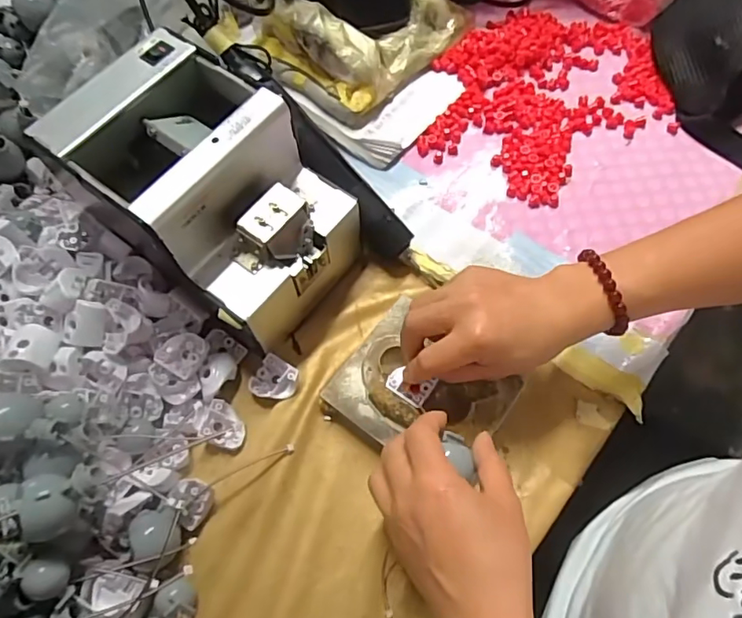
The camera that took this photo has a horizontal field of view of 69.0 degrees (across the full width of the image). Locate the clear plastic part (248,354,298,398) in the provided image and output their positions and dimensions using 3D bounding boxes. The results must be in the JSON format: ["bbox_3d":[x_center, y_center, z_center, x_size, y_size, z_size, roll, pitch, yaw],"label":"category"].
[{"bbox_3d":[-0.074,0.055,0.415,0.032,0.013,0.032,28,69,14],"label":"clear plastic part"}]

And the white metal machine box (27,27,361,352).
[{"bbox_3d":[-0.115,-0.082,0.409,0.193,0.139,0.129,39,72,18],"label":"white metal machine box"}]

